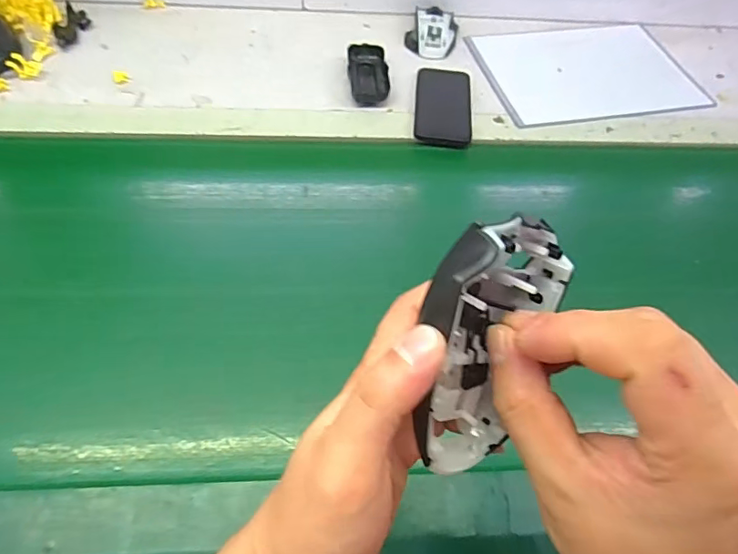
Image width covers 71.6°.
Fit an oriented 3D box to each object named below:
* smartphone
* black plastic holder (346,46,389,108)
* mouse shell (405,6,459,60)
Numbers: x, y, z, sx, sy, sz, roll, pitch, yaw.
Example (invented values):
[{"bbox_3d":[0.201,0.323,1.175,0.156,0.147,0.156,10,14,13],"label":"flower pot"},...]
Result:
[{"bbox_3d":[0.100,-0.235,0.688,0.073,0.011,0.145,6,58,-1],"label":"smartphone"},{"bbox_3d":[-0.001,-0.283,0.709,0.054,0.021,0.103,-5,59,-8],"label":"black plastic holder"},{"bbox_3d":[0.094,-0.363,0.756,0.072,0.032,0.072,13,58,3],"label":"mouse shell"}]

